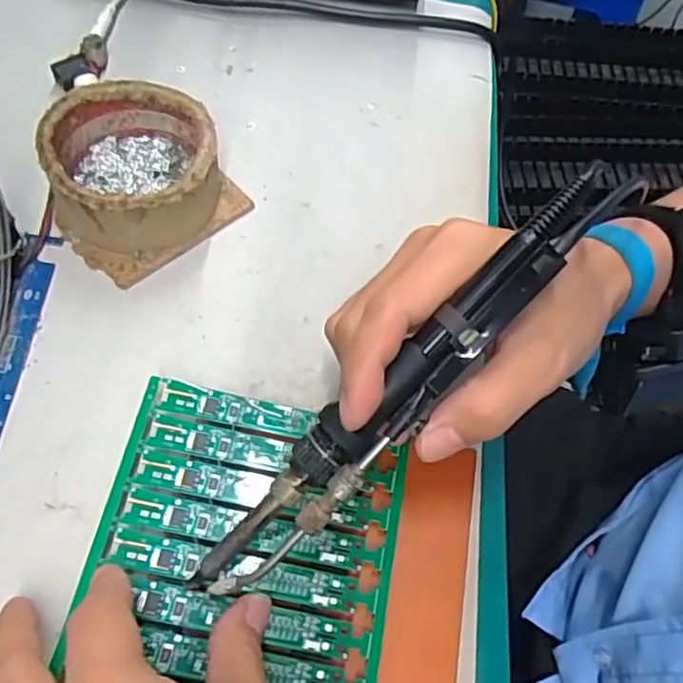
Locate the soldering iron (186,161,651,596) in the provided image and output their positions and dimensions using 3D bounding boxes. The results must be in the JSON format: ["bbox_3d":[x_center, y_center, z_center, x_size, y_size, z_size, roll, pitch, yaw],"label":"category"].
[{"bbox_3d":[0.023,0.018,0.244,0.216,0.019,0.027,-46,71,4],"label":"soldering iron"}]

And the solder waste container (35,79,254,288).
[{"bbox_3d":[-0.104,-0.089,0.340,0.091,0.045,0.090,-28,69,-18],"label":"solder waste container"}]

